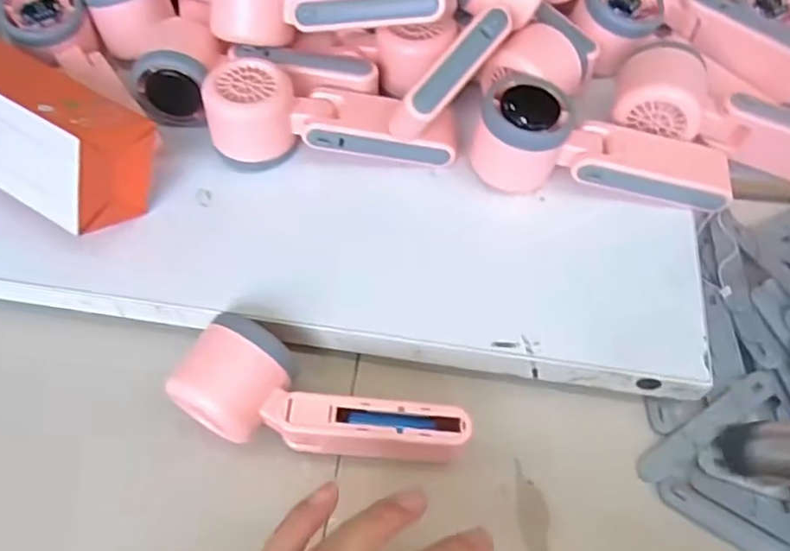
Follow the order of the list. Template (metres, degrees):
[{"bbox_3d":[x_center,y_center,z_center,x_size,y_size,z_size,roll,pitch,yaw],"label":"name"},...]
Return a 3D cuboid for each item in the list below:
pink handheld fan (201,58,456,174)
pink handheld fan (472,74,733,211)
[{"bbox_3d":[-0.037,-0.103,0.436,0.160,0.069,0.050,1,55,2],"label":"pink handheld fan"},{"bbox_3d":[0.135,-0.082,0.417,0.165,0.062,0.056,7,55,6],"label":"pink handheld fan"}]

